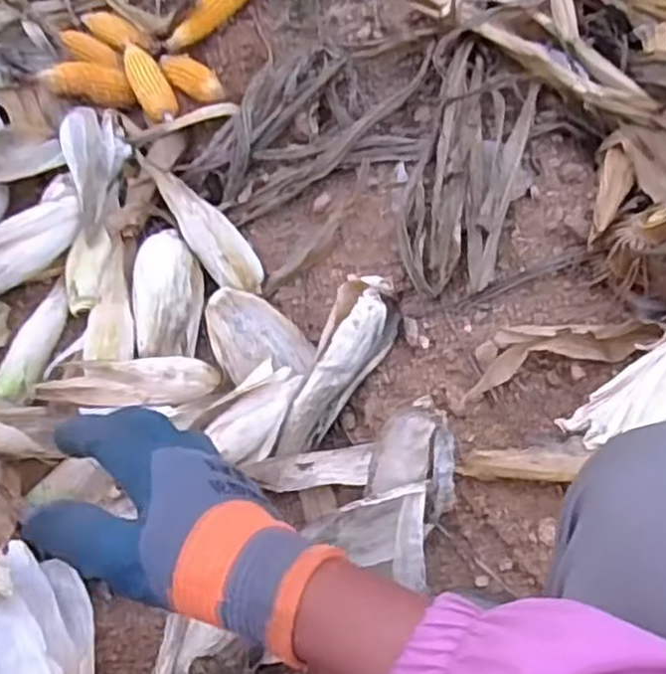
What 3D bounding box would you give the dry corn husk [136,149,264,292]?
[{"bbox_3d":[-0.164,-0.141,0.899,0.053,0.044,0.220,-39,84,-17],"label":"dry corn husk"}]

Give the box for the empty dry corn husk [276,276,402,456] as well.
[{"bbox_3d":[0.006,0.034,0.795,0.063,0.047,0.206,29,91,19],"label":"empty dry corn husk"}]

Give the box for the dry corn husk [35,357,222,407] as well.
[{"bbox_3d":[-0.224,0.051,0.818,0.186,0.045,0.058,-1,61,-1],"label":"dry corn husk"}]

